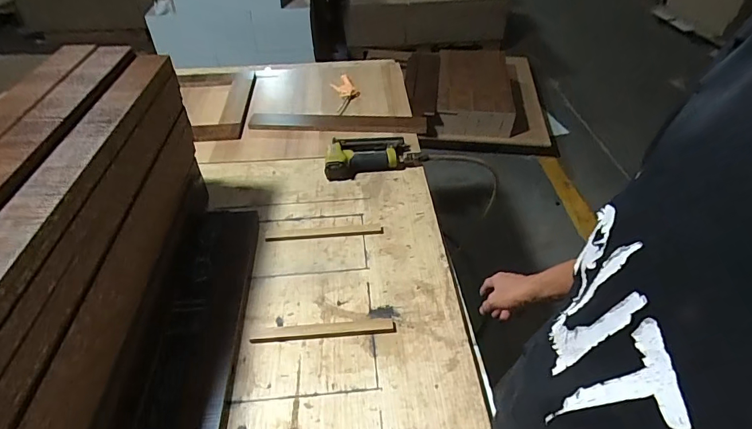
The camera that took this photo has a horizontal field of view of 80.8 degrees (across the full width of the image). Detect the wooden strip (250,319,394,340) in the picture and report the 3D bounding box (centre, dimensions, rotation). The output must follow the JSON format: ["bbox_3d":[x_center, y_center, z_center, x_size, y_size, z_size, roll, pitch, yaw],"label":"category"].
[{"bbox_3d":[-0.088,0.188,0.725,0.228,0.010,0.022,-5,43,-4],"label":"wooden strip"}]

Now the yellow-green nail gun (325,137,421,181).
[{"bbox_3d":[-0.020,-0.165,1.120,0.234,0.044,0.145,-11,43,-11],"label":"yellow-green nail gun"}]

